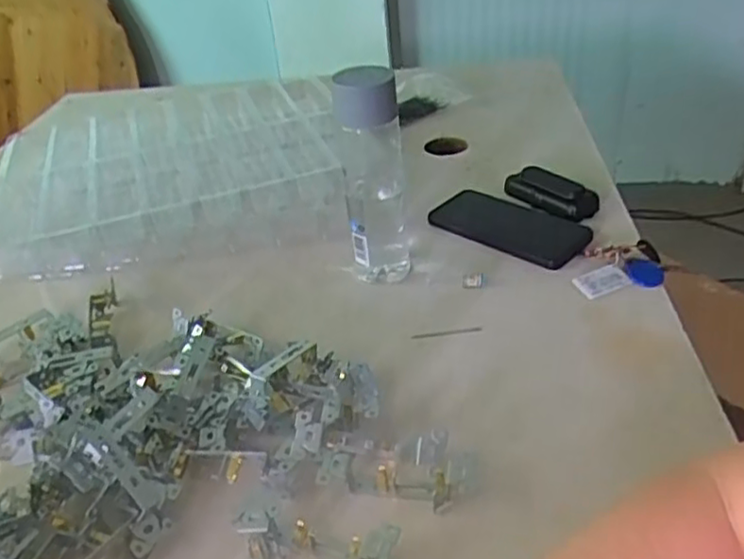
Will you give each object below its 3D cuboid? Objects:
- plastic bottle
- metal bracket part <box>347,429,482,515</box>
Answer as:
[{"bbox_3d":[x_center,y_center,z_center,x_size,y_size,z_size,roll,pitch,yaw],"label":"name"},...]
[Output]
[{"bbox_3d":[0.002,-0.094,0.615,0.058,0.203,0.061,-7,35,-1],"label":"plastic bottle"},{"bbox_3d":[0.031,0.128,0.458,0.083,0.027,0.046,7,37,19],"label":"metal bracket part"}]

